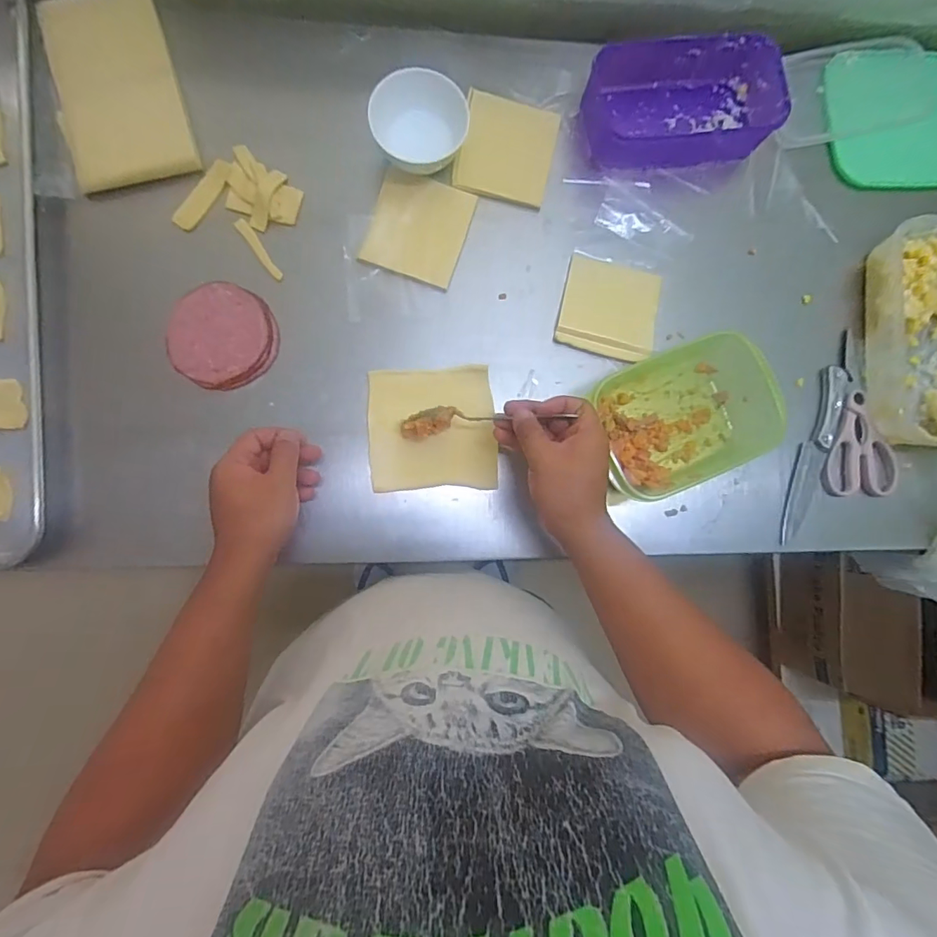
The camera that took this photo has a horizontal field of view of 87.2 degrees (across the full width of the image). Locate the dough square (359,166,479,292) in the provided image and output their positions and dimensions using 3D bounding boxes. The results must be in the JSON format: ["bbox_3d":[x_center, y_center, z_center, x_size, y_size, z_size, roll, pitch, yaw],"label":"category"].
[{"bbox_3d":[-0.053,-0.258,0.528,0.097,0.007,0.110,17,85,-4],"label":"dough square"}]

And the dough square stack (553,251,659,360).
[{"bbox_3d":[0.156,-0.176,0.541,0.102,0.012,0.101,13,85,-4],"label":"dough square stack"}]

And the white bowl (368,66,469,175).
[{"bbox_3d":[-0.051,-0.354,0.513,0.098,0.053,0.085,-6,86,-5],"label":"white bowl"}]

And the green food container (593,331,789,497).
[{"bbox_3d":[0.223,-0.057,0.513,0.201,0.061,0.135,-23,88,-6],"label":"green food container"}]

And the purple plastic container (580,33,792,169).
[{"bbox_3d":[0.236,-0.408,0.555,0.213,0.051,0.118,-10,87,-6],"label":"purple plastic container"}]

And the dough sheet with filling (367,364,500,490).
[{"bbox_3d":[-0.036,-0.041,0.497,0.127,0.038,0.122,-3,86,-5],"label":"dough sheet with filling"}]

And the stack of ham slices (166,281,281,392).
[{"bbox_3d":[-0.249,-0.134,0.497,0.104,0.008,0.103,-37,90,-7],"label":"stack of ham slices"}]

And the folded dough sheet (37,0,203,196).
[{"bbox_3d":[-0.360,-0.391,0.503,0.114,0.013,0.194,-16,87,-6],"label":"folded dough sheet"}]

